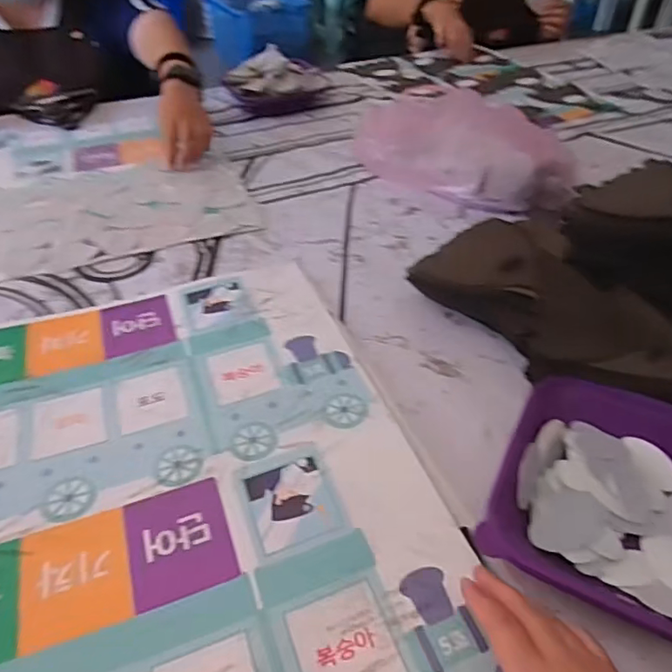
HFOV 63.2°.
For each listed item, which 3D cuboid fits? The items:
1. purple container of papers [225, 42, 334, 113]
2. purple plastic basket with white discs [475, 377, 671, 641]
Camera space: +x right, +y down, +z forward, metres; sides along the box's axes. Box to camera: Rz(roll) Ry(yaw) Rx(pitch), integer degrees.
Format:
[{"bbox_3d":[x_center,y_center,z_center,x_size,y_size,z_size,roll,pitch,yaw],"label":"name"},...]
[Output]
[{"bbox_3d":[-0.108,-0.476,1.023,0.171,0.089,0.144,-21,47,-21],"label":"purple container of papers"},{"bbox_3d":[0.222,0.118,0.404,0.188,0.046,0.177,20,47,20],"label":"purple plastic basket with white discs"}]

